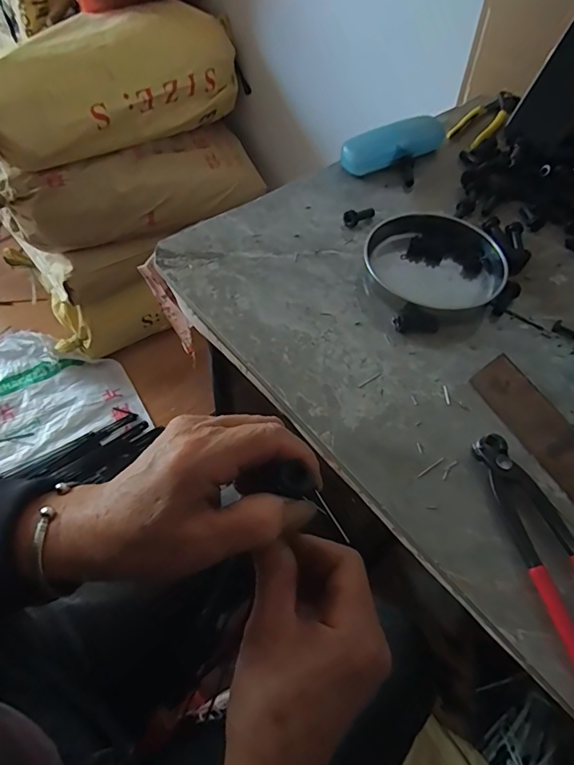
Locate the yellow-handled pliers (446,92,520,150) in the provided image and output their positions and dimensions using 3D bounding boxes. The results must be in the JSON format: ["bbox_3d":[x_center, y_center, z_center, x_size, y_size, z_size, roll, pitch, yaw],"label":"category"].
[{"bbox_3d":[0.280,-0.372,0.655,0.051,0.020,0.156,38,62,19],"label":"yellow-handled pliers"}]

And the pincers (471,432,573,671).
[{"bbox_3d":[0.191,0.126,0.331,0.051,0.016,0.193,-11,60,-12],"label":"pincers"}]

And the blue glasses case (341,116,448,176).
[{"bbox_3d":[0.140,-0.303,0.599,0.160,0.034,0.048,-30,64,-21],"label":"blue glasses case"}]

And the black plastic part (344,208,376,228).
[{"bbox_3d":[0.082,-0.191,0.531,0.042,0.016,0.016,-37,68,-24],"label":"black plastic part"}]

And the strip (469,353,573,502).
[{"bbox_3d":[0.219,0.056,0.372,0.008,0.036,0.181,9,42,-51],"label":"strip"}]

